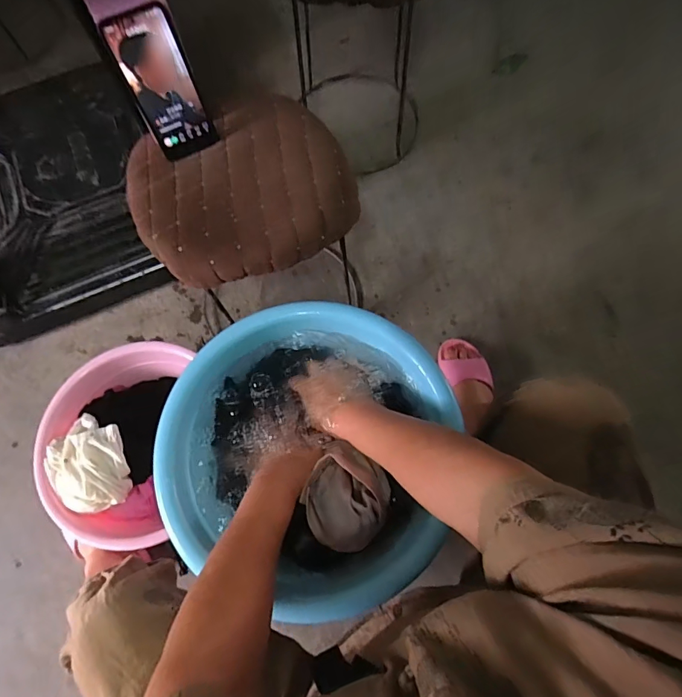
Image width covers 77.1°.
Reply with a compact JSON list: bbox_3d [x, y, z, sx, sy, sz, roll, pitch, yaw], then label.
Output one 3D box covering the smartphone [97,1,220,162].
[{"bbox_3d":[-0.216,-0.321,0.530,0.078,0.166,0.014,-26,58,-8],"label":"smartphone"}]

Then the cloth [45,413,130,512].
[{"bbox_3d":[-0.450,0.200,0.757,0.137,0.052,0.171,-15,71,-4],"label":"cloth"}]

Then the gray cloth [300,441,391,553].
[{"bbox_3d":[0.006,0.170,0.489,0.094,0.050,0.104,26,74,8],"label":"gray cloth"}]

